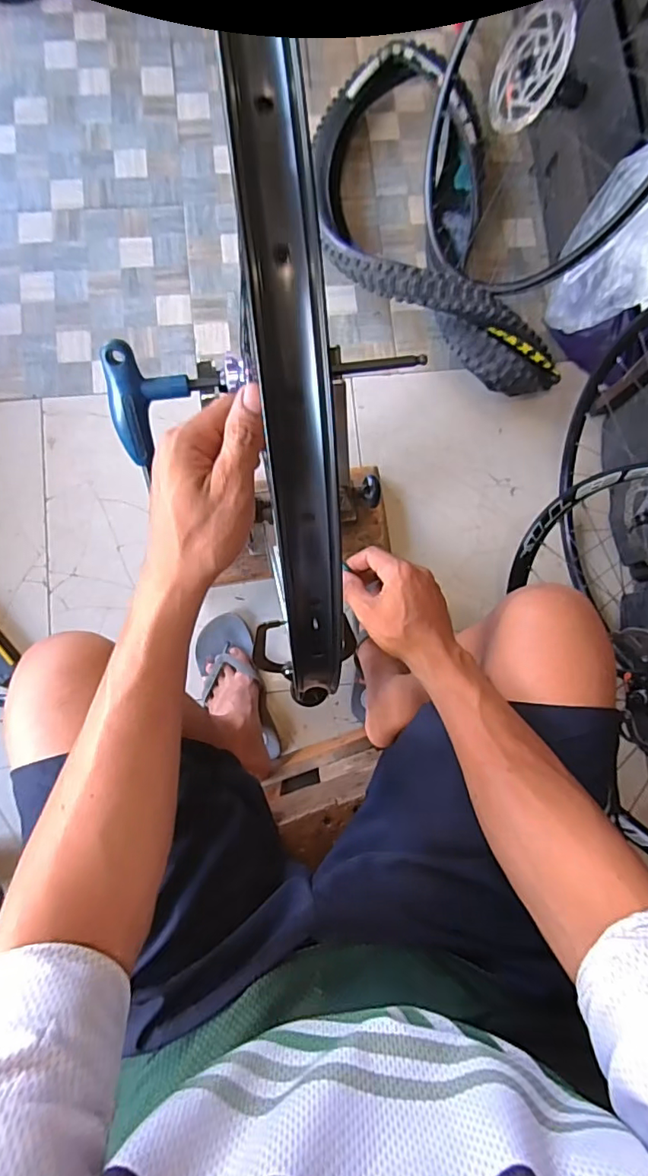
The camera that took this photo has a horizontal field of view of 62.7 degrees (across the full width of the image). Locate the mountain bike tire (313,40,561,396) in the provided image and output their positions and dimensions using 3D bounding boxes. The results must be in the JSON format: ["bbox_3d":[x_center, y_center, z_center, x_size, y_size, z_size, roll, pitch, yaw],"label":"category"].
[{"bbox_3d":[0.178,-0.715,1.044,0.377,0.154,0.760,-15,83,-6],"label":"mountain bike tire"}]

